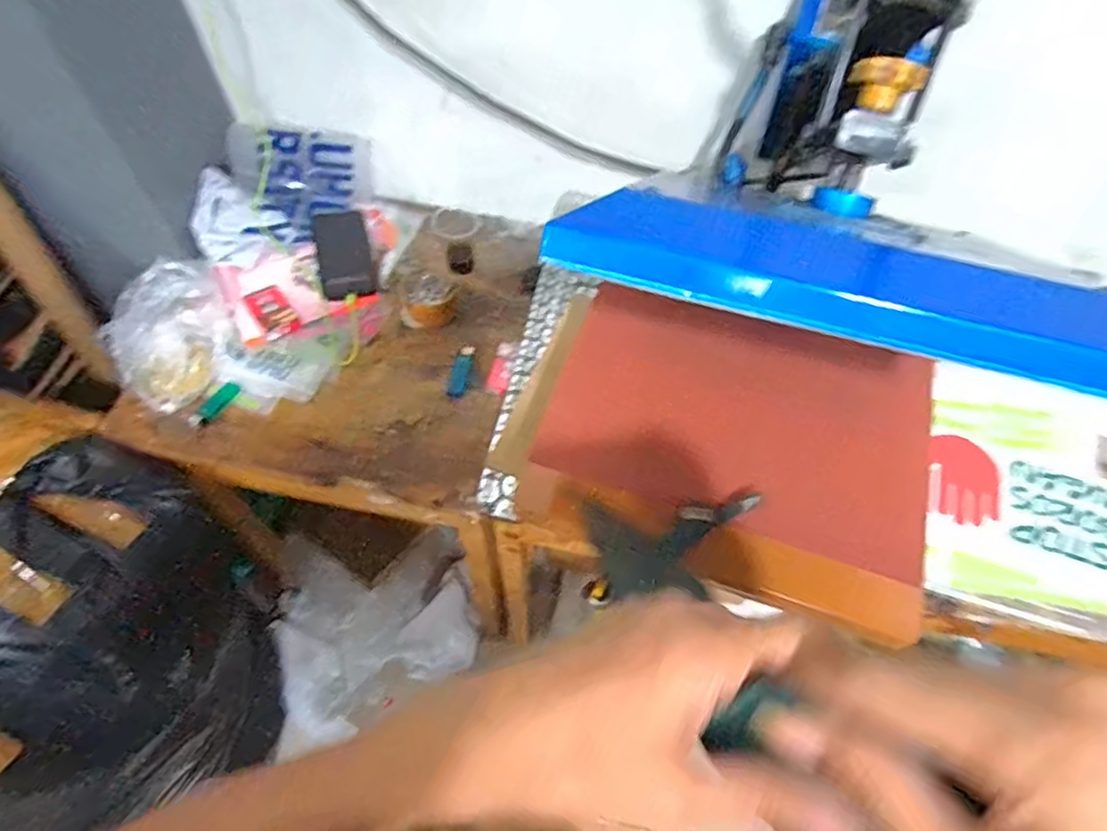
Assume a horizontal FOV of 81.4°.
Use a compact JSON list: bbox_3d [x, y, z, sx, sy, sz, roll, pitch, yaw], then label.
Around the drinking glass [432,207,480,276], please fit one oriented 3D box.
[{"bbox_3d":[-0.147,-0.267,0.995,0.071,0.078,0.070,-8,59,-5],"label":"drinking glass"}]

